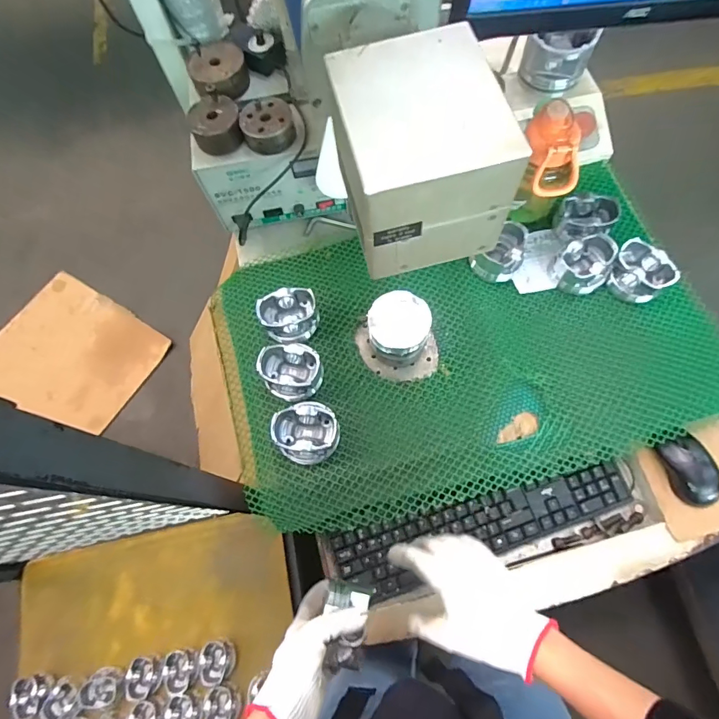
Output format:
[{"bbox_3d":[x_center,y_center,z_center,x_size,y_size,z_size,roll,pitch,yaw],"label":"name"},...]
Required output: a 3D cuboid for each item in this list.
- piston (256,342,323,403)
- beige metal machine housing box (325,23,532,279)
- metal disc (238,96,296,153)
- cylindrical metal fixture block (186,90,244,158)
[{"bbox_3d":[-0.094,0.017,0.600,0.082,0.055,0.066,3,70,3],"label":"piston"},{"bbox_3d":[0.038,-0.136,0.294,0.108,0.089,0.116,-14,70,-3],"label":"beige metal machine housing box"},{"bbox_3d":[-0.127,-0.324,0.598,0.069,0.033,0.069,-1,70,2],"label":"metal disc"},{"bbox_3d":[-0.198,-0.324,0.603,0.069,0.037,0.068,-1,70,2],"label":"cylindrical metal fixture block"}]

